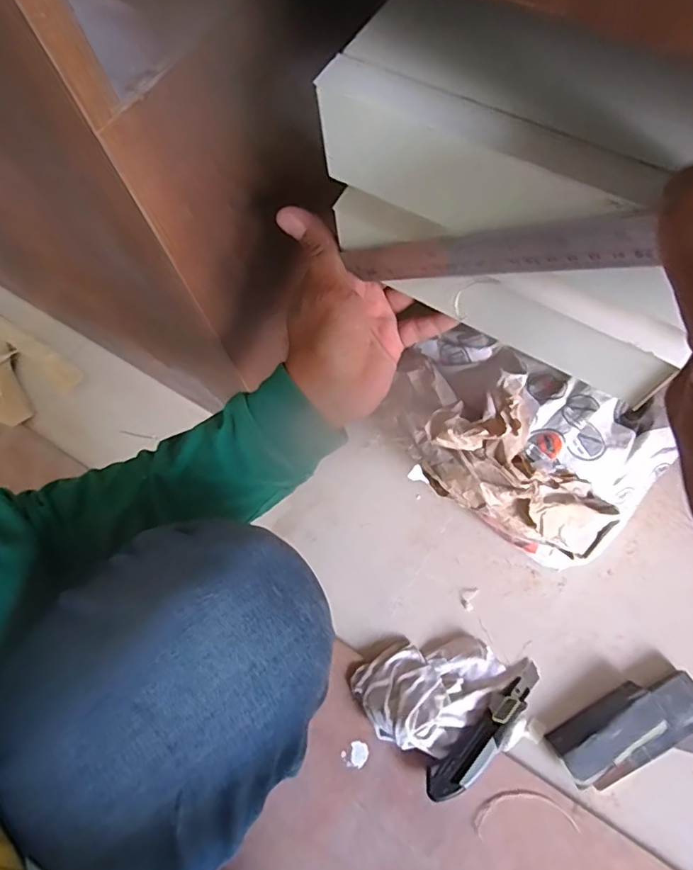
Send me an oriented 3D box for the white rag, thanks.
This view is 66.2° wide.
[{"bbox_3d":[0.095,0.276,0.586,0.152,0.042,0.114,-32,70,-10],"label":"white rag"}]

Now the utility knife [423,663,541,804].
[{"bbox_3d":[0.153,0.317,0.569,0.170,0.027,0.035,-40,71,-13],"label":"utility knife"}]

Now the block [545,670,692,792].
[{"bbox_3d":[0.303,0.310,0.565,0.164,0.029,0.067,-28,69,-8],"label":"block"}]

